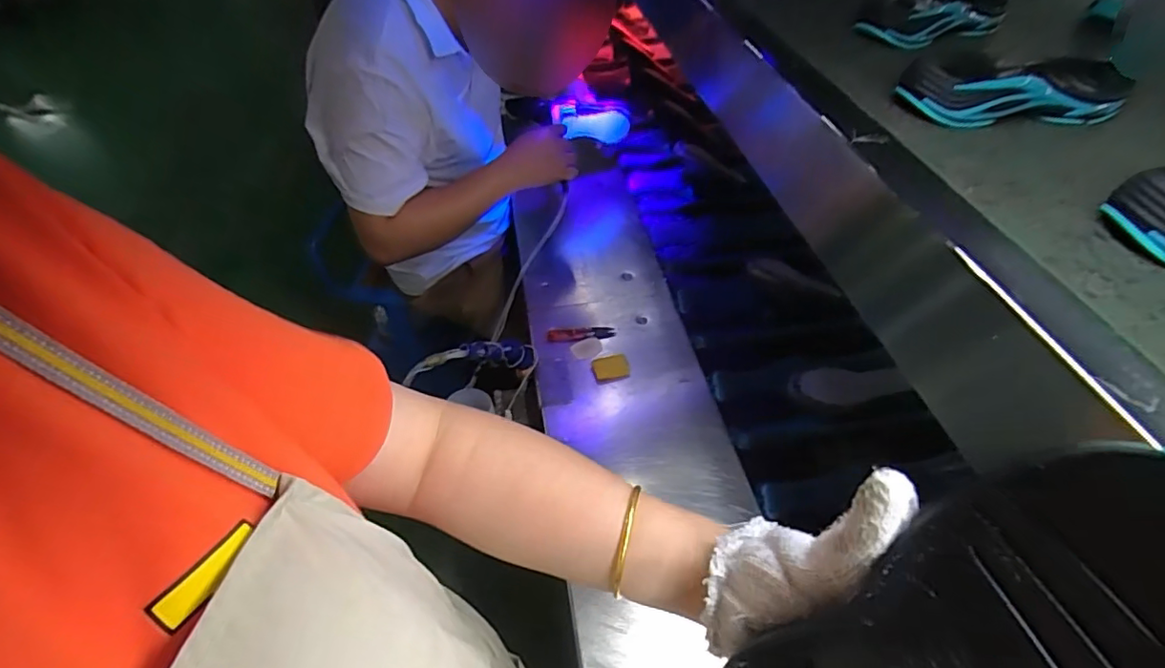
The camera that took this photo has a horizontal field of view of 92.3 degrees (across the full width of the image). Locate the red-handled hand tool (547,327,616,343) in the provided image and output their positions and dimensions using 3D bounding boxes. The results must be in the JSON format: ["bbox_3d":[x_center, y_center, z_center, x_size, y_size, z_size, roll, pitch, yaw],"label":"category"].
[{"bbox_3d":[-0.002,-0.001,0.866,0.102,0.010,0.028,-5,46,-8],"label":"red-handled hand tool"}]

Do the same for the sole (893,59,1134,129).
[{"bbox_3d":[0.374,-0.209,0.472,0.219,0.037,0.082,-9,47,-11],"label":"sole"}]

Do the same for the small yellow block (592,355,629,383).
[{"bbox_3d":[0.042,0.053,0.811,0.053,0.016,0.038,-12,48,-15],"label":"small yellow block"}]

